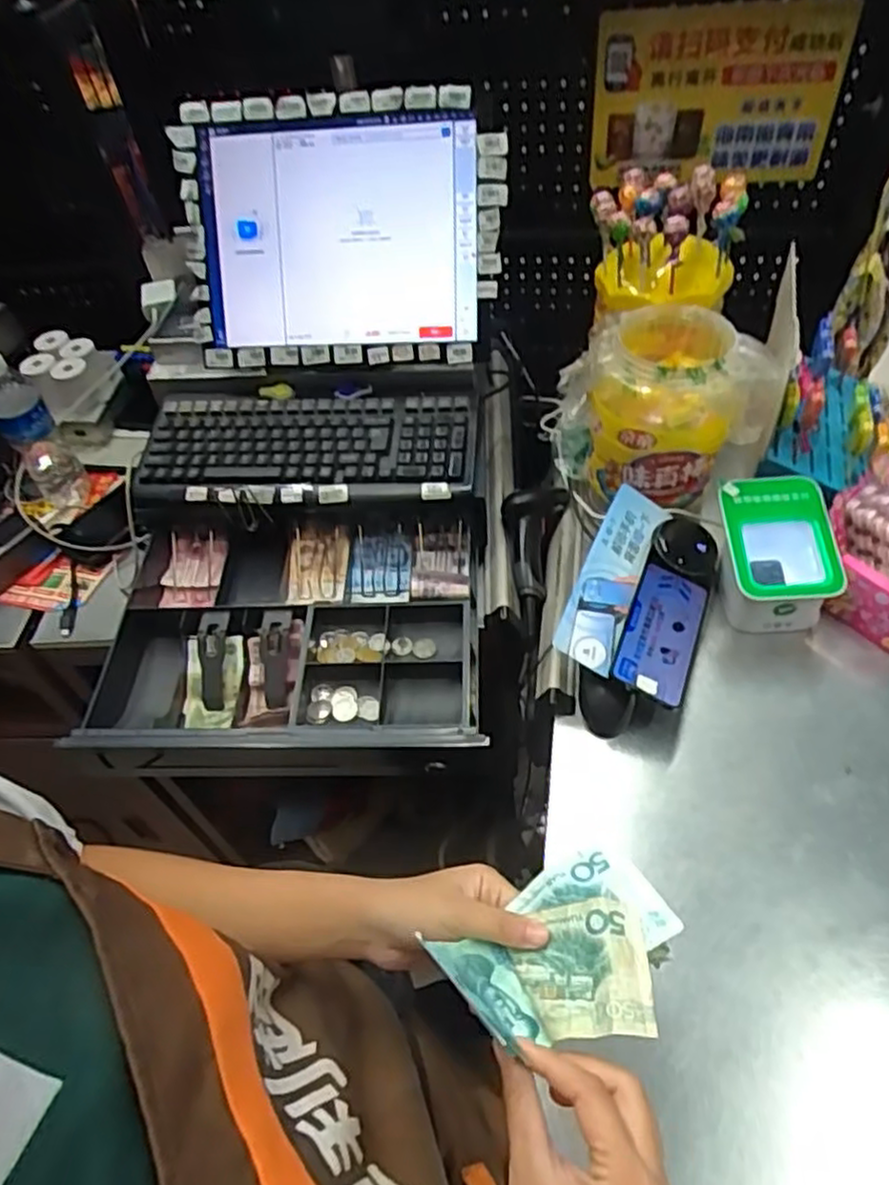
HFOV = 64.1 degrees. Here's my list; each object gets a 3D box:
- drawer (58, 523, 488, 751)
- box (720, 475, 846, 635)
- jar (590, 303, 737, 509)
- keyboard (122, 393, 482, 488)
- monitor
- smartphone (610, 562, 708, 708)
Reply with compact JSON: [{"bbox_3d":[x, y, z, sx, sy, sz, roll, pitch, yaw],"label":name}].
[{"bbox_3d":[-0.182,0.044,0.767,0.439,0.071,0.297,0,51,6],"label":"drawer"},{"bbox_3d":[0.352,-0.034,0.767,0.104,0.115,0.137,-3,51,2],"label":"box"},{"bbox_3d":[0.240,-0.210,0.801,0.153,0.169,0.154,-3,51,3],"label":"jar"},{"bbox_3d":[-0.165,-0.181,0.832,0.395,0.026,0.143,3,51,8],"label":"keyboard"},{"bbox_3d":[-0.121,-0.416,0.823,0.371,0.041,0.297,2,97,10],"label":"monitor"},{"bbox_3d":[0.219,0.039,0.712,0.074,0.010,0.164,23,54,6],"label":"smartphone"}]

